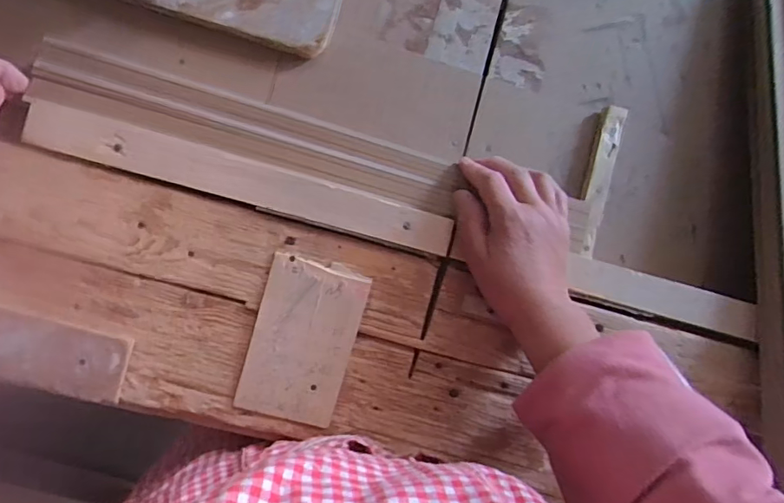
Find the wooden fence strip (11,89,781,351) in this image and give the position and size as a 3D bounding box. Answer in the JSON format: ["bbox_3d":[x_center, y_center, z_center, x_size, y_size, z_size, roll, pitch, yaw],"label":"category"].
[{"bbox_3d":[0.015,-0.019,0.406,0.605,0.020,0.035,15,96,-5],"label":"wooden fence strip"}]

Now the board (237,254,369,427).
[{"bbox_3d":[-0.072,0.074,0.405,0.081,0.008,0.130,15,88,-6],"label":"board"}]

